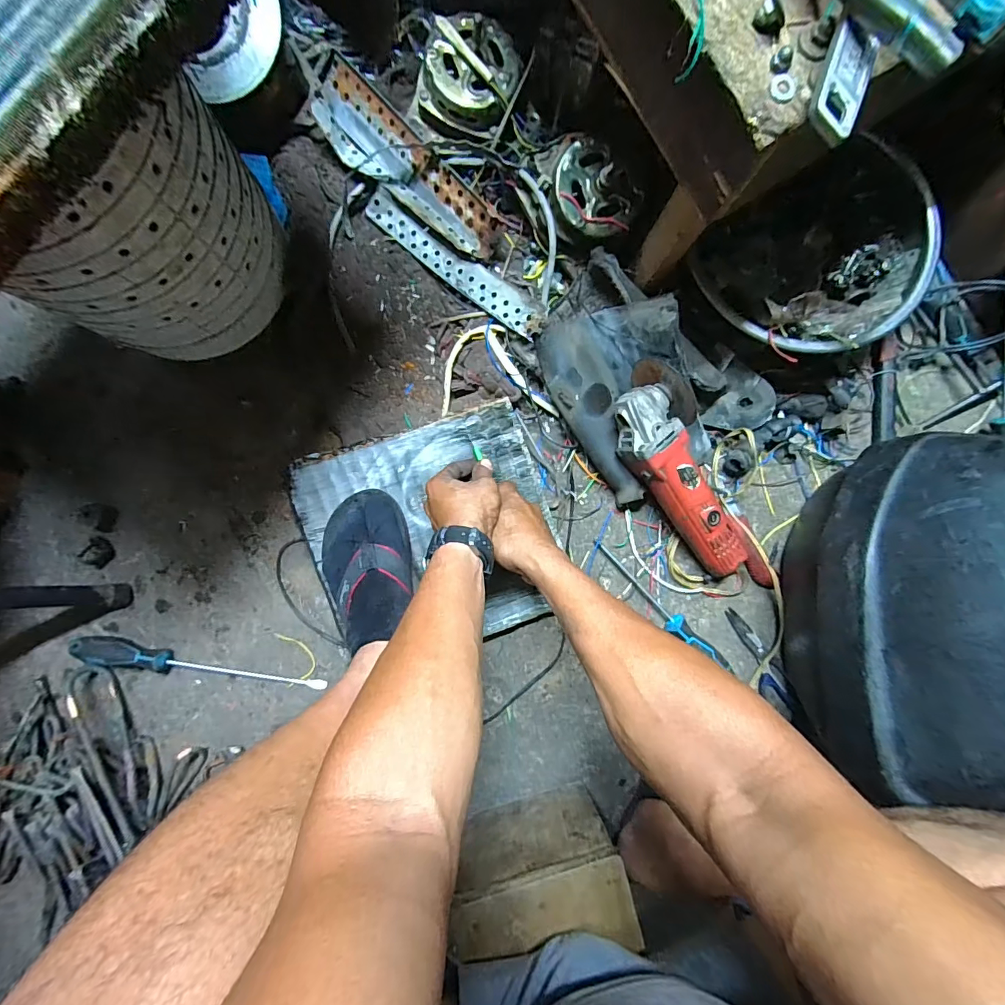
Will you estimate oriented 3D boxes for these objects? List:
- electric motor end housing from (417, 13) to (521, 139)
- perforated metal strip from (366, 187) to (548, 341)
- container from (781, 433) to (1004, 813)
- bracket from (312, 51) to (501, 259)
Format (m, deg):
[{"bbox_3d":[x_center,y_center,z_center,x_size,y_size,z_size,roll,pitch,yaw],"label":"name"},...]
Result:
[{"bbox_3d":[-0.041,-0.498,0.547,0.118,0.067,0.108,6,90,-2],"label":"electric motor end housing"},{"bbox_3d":[-0.059,-0.302,0.586,0.278,0.060,0.048,41,89,-2],"label":"perforated metal strip"},{"bbox_3d":[0.502,0.109,0.457,0.331,0.260,0.334,-2,90,-2],"label":"container"},{"bbox_3d":[-0.127,-0.420,0.592,0.298,0.045,0.081,44,89,-1],"label":"bracket"}]

